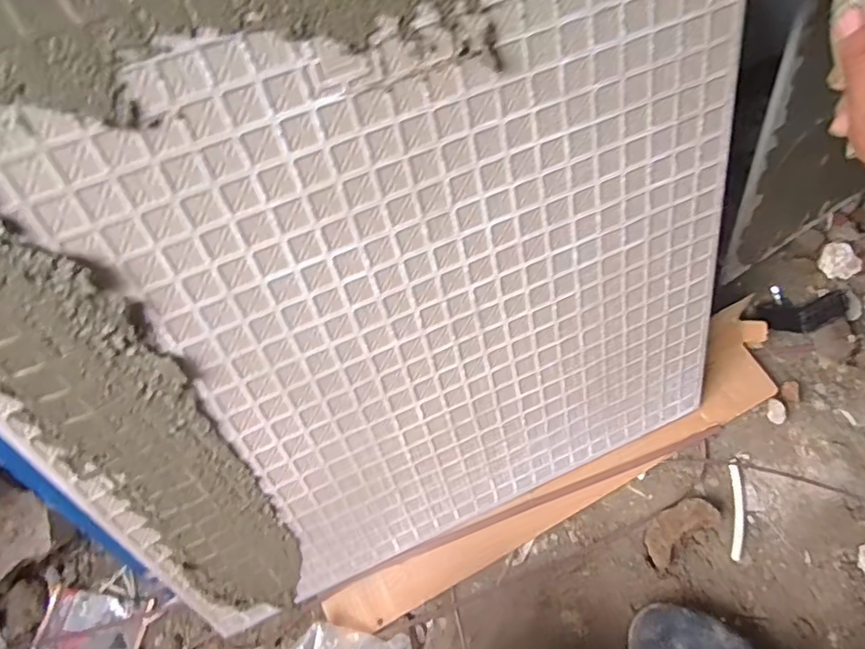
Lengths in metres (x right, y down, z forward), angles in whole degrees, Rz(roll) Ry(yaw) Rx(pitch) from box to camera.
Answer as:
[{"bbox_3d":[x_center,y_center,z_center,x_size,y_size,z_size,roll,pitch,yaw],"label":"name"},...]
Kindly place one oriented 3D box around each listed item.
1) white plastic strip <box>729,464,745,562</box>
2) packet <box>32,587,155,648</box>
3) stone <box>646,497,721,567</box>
[{"bbox_3d":[0.345,0.211,0.609,0.014,0.004,0.106,10,61,10],"label":"white plastic strip"},{"bbox_3d":[-0.366,0.337,0.573,0.107,0.016,0.089,3,61,6],"label":"packet"},{"bbox_3d":[0.266,0.222,0.589,0.084,0.034,0.039,-32,63,-14],"label":"stone"}]

